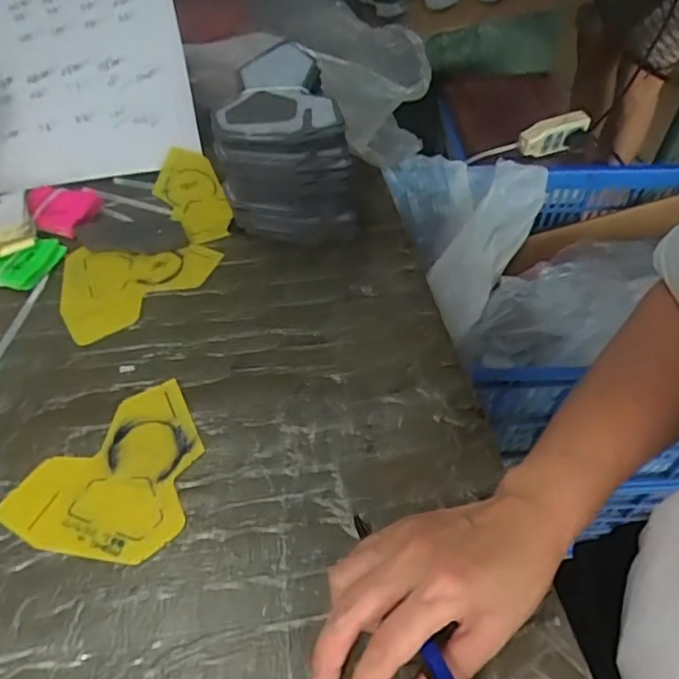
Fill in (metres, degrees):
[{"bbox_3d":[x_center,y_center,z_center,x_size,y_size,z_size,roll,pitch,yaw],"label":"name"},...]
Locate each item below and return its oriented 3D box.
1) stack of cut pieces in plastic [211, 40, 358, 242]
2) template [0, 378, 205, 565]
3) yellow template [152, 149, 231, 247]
[{"bbox_3d":[-0.043,-0.159,0.519,0.112,0.132,0.118,1,49,-1],"label":"stack of cut pieces in plastic"},{"bbox_3d":[-0.136,0.091,0.384,0.095,0.006,0.127,33,56,24],"label":"template"},{"bbox_3d":[-0.136,-0.136,0.564,0.057,0.014,0.104,-27,69,-15],"label":"yellow template"}]

